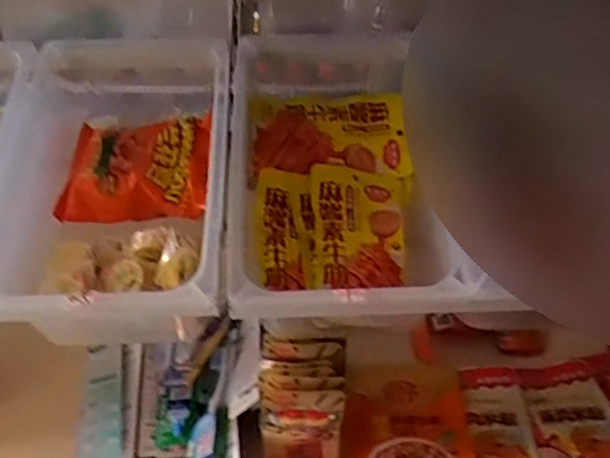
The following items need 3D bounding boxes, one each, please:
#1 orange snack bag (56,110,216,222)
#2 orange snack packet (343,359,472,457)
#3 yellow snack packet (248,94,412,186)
[{"bbox_3d":[-0.184,-0.069,0.679,0.149,0.061,0.129,0,36,-2],"label":"orange snack bag"},{"bbox_3d":[0.120,0.233,0.724,0.144,0.013,0.200,3,36,2],"label":"orange snack packet"},{"bbox_3d":[0.025,-0.103,0.670,0.174,0.024,0.101,-5,72,-12],"label":"yellow snack packet"}]

